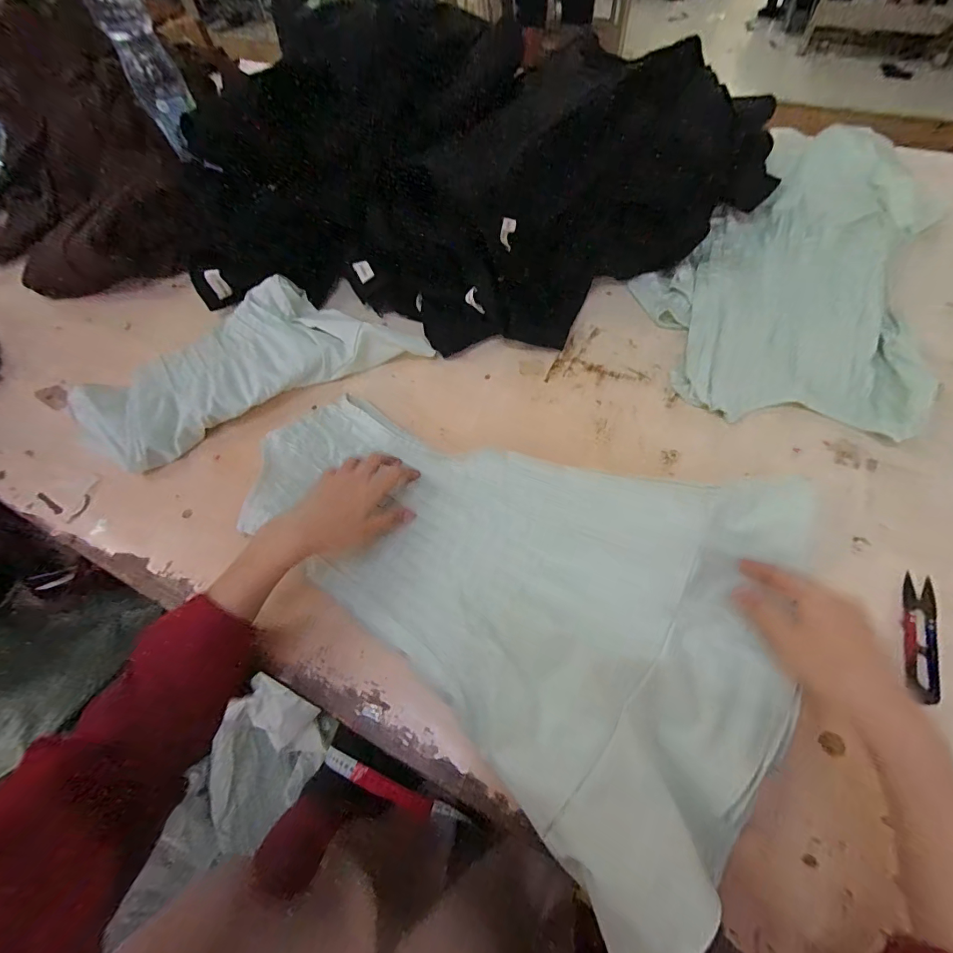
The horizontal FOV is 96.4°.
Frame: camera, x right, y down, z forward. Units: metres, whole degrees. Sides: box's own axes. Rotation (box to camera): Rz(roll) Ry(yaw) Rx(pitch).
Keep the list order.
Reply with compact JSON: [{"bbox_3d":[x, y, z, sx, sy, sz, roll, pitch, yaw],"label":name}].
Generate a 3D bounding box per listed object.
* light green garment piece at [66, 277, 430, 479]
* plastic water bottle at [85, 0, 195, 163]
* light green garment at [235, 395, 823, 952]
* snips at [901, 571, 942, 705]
[{"bbox_3d":[-0.293,-0.146,0.559,0.426,0.063,0.199,-32,63,-14],"label":"light green garment piece"},{"bbox_3d":[-0.588,-0.745,0.742,0.082,0.274,0.087,-27,62,-11],"label":"plastic water bottle"},{"bbox_3d":[0.012,0.062,0.429,0.545,0.047,0.354,30,63,21],"label":"light green garment"},{"bbox_3d":[0.393,0.139,0.378,0.028,0.006,0.115,22,64,15],"label":"snips"}]

